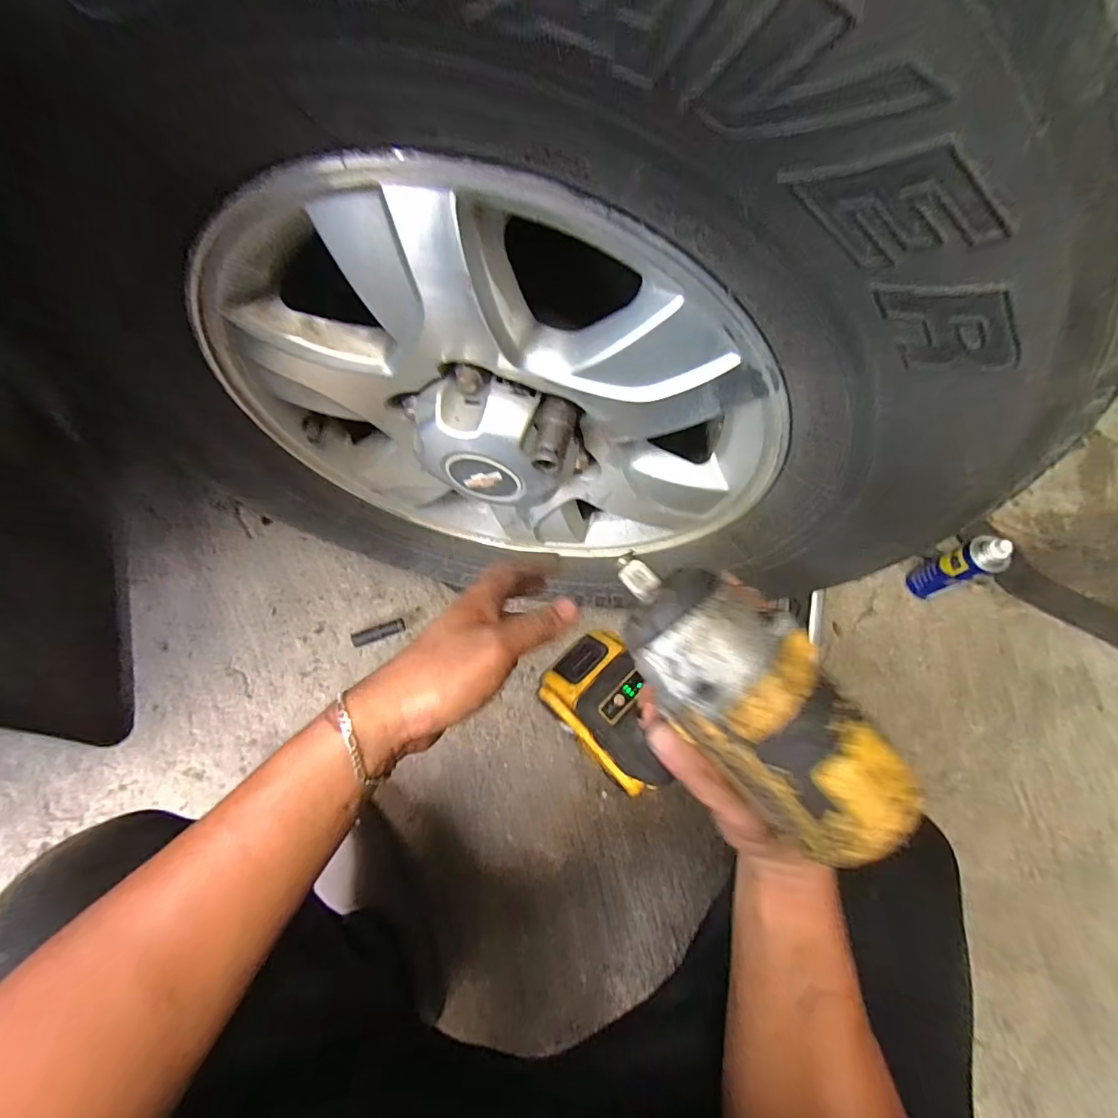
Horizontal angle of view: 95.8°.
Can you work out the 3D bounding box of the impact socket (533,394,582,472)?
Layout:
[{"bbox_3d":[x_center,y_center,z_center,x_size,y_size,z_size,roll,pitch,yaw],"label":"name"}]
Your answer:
[{"bbox_3d":[-0.005,-0.089,0.366,0.029,0.025,0.052,15,70,7],"label":"impact socket"}]

